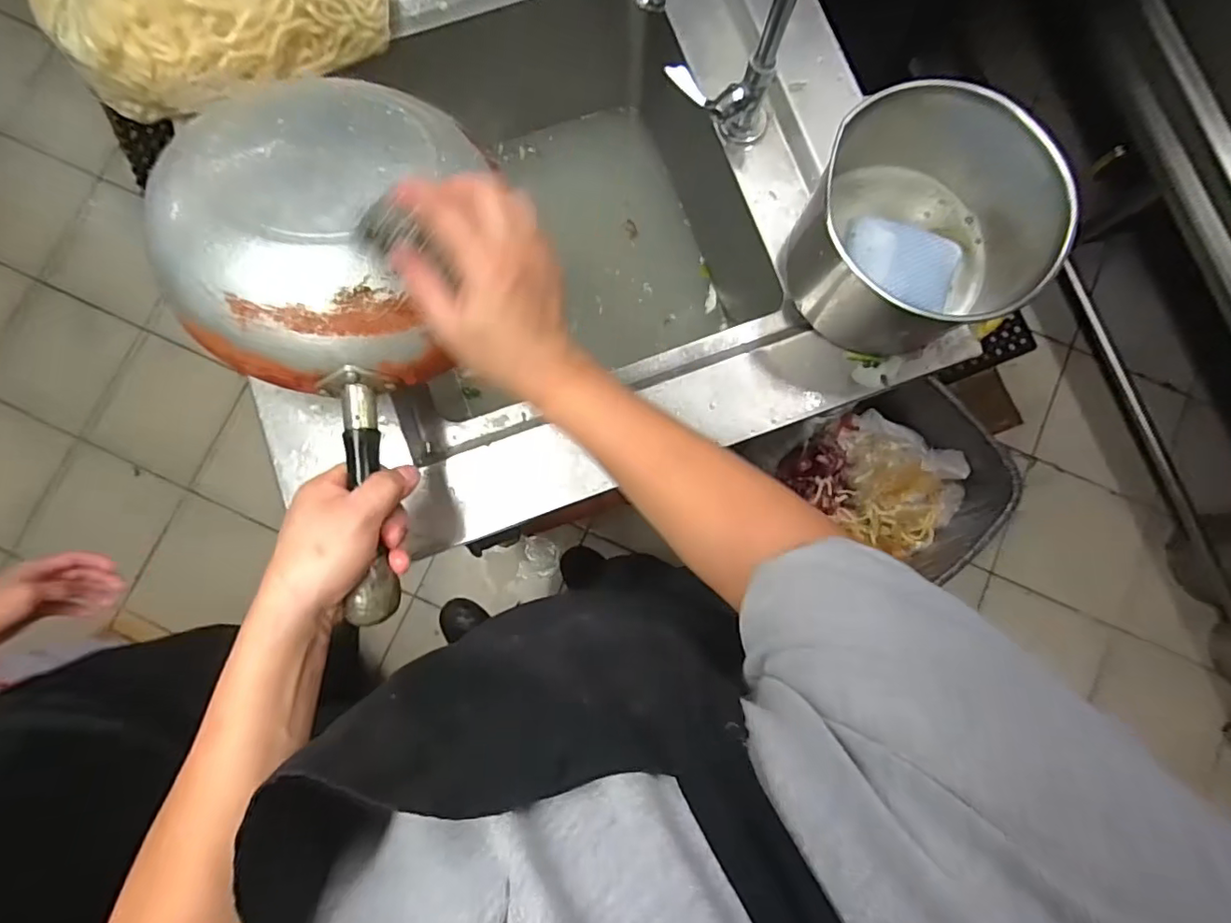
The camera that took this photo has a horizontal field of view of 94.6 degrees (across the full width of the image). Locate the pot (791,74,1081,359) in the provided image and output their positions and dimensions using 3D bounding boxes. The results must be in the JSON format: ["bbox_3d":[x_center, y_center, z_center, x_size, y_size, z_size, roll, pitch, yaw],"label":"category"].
[{"bbox_3d":[0.255,-0.202,0.490,0.183,0.113,0.178,0,82,-1],"label":"pot"}]

